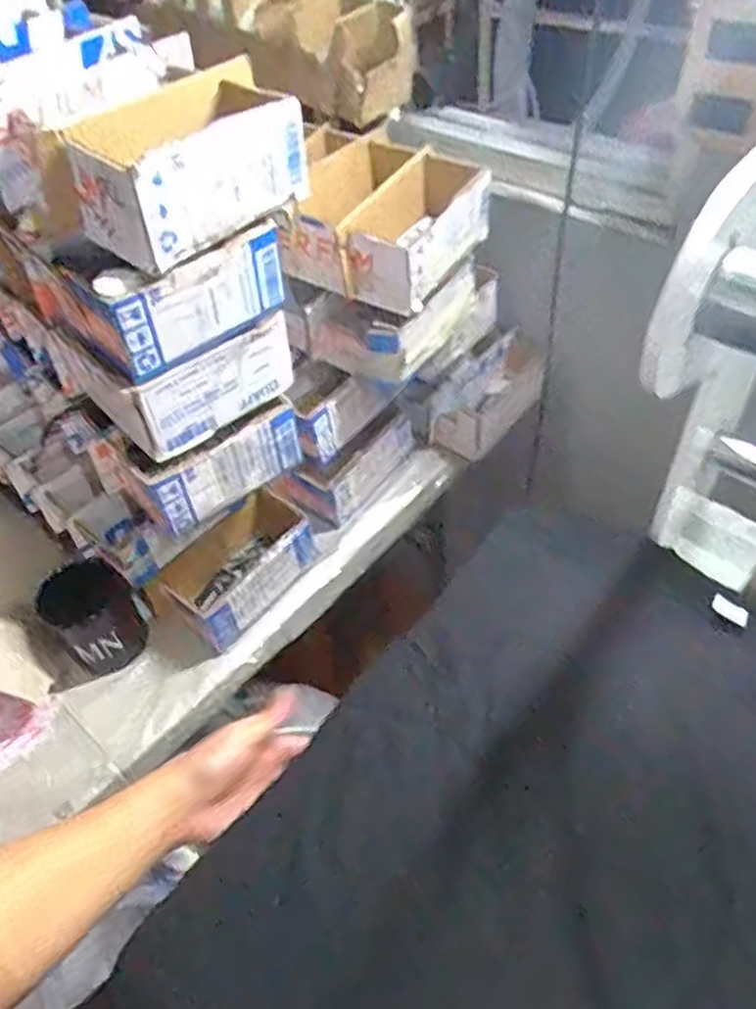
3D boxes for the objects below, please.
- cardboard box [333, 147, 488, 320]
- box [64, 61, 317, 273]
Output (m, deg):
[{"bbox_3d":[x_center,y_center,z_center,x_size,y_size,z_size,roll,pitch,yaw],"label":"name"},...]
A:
[{"bbox_3d":[0.044,-0.287,0.733,0.095,0.077,0.195,27,57,25],"label":"cardboard box"},{"bbox_3d":[-0.137,-0.258,0.534,0.106,0.072,0.181,33,60,28],"label":"box"}]

